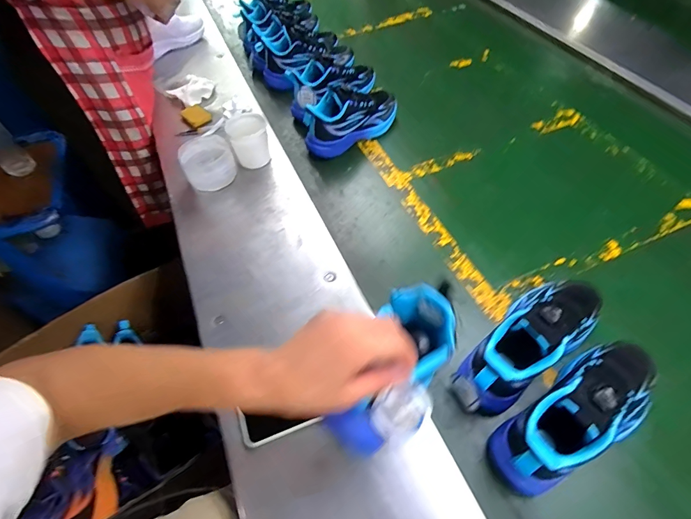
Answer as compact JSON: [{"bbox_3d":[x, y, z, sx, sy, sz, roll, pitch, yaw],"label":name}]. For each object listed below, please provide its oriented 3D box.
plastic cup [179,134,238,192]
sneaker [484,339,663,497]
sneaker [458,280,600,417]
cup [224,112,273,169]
[{"bbox_3d":[-0.256,-0.179,0.720,0.091,0.065,0.088,-1,56,1],"label":"plastic cup"},{"bbox_3d":[0.267,0.175,0.425,0.219,0.123,0.087,-29,60,-16],"label":"sneaker"},{"bbox_3d":[0.245,0.096,0.483,0.232,0.117,0.072,-32,61,-18],"label":"sneaker"},{"bbox_3d":[-0.187,-0.234,0.741,0.072,0.076,0.080,-21,58,-12],"label":"cup"}]

